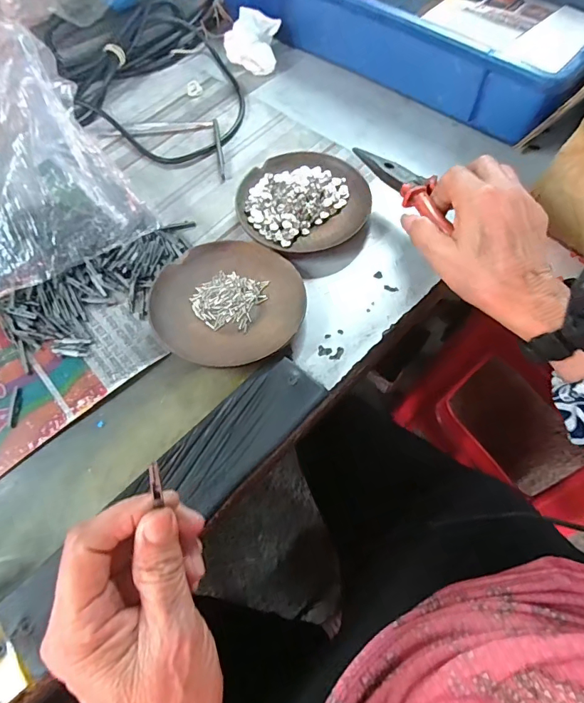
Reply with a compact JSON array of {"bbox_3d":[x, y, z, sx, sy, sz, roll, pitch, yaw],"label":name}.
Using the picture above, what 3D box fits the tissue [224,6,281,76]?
[{"bbox_3d":[-0.043,-0.342,0.483,0.062,0.042,0.063,-9,62,-1],"label":"tissue"}]

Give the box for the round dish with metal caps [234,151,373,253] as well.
[{"bbox_3d":[0.008,-0.135,0.387,0.111,0.015,0.113,-1,62,3],"label":"round dish with metal caps"}]

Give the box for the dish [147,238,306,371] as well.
[{"bbox_3d":[-0.048,-0.039,0.333,0.111,0.018,0.111,-1,62,3],"label":"dish"}]

